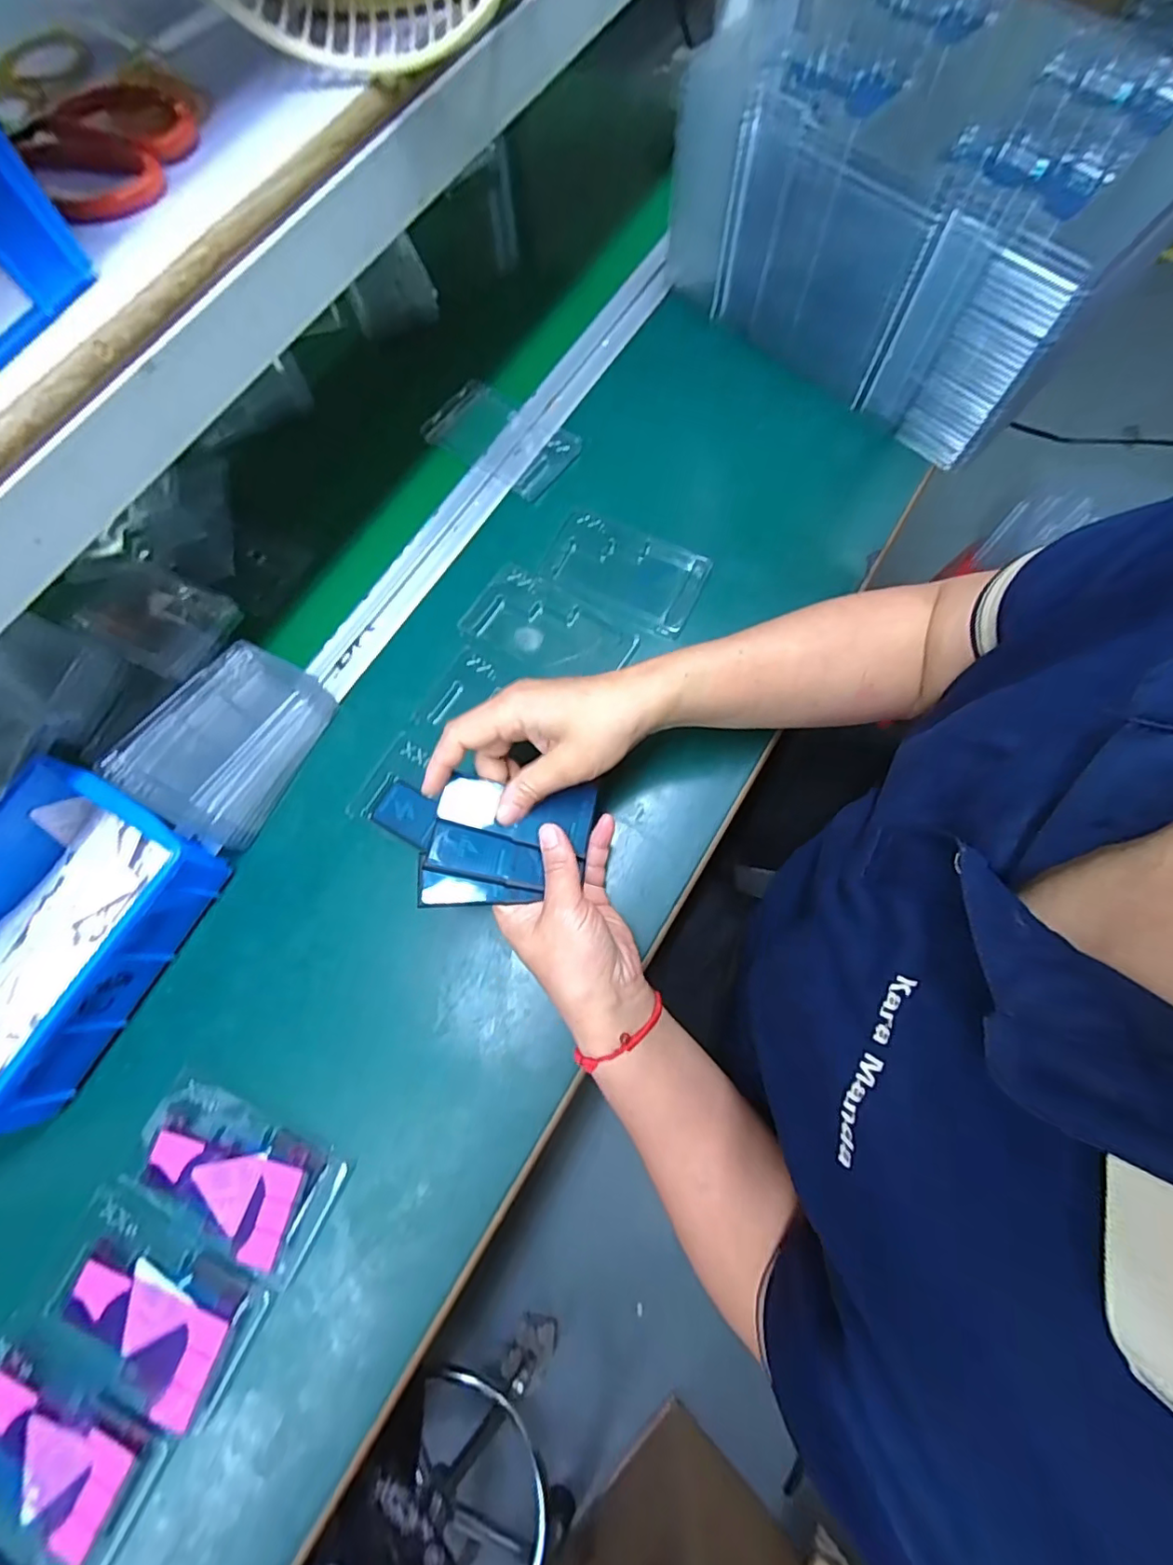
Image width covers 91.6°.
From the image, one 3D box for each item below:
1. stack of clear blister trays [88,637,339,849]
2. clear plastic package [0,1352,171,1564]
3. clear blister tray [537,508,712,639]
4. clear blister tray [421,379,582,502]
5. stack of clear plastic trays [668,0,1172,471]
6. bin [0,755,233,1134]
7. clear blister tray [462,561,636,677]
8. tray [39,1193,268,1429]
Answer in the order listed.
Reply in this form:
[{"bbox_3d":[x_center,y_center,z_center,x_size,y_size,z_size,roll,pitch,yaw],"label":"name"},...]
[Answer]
[{"bbox_3d":[-0.254,-0.032,0.406,0.087,0.049,0.131,26,76,8],"label":"stack of clear blister trays"},{"bbox_3d":[-0.297,0.376,0.315,0.112,0.010,0.072,28,76,8],"label":"clear plastic package"},{"bbox_3d":[0.030,-0.172,0.463,0.126,0.010,0.077,24,75,7],"label":"clear blister tray"},{"bbox_3d":[-0.079,-0.309,0.507,0.140,0.009,0.079,33,77,10],"label":"clear blister tray"},{"bbox_3d":[0.261,-0.474,0.475,0.352,0.159,0.225,43,79,12],"label":"stack of clear plastic trays"},{"bbox_3d":[-0.353,0.098,0.367,0.144,0.059,0.206,27,76,8],"label":"bin"},{"bbox_3d":[-0.027,-0.121,0.448,0.125,0.011,0.068,26,76,8],"label":"clear blister tray"},{"bbox_3d":[-0.256,0.304,0.333,0.123,0.007,0.071,26,76,8],"label":"tray"}]

